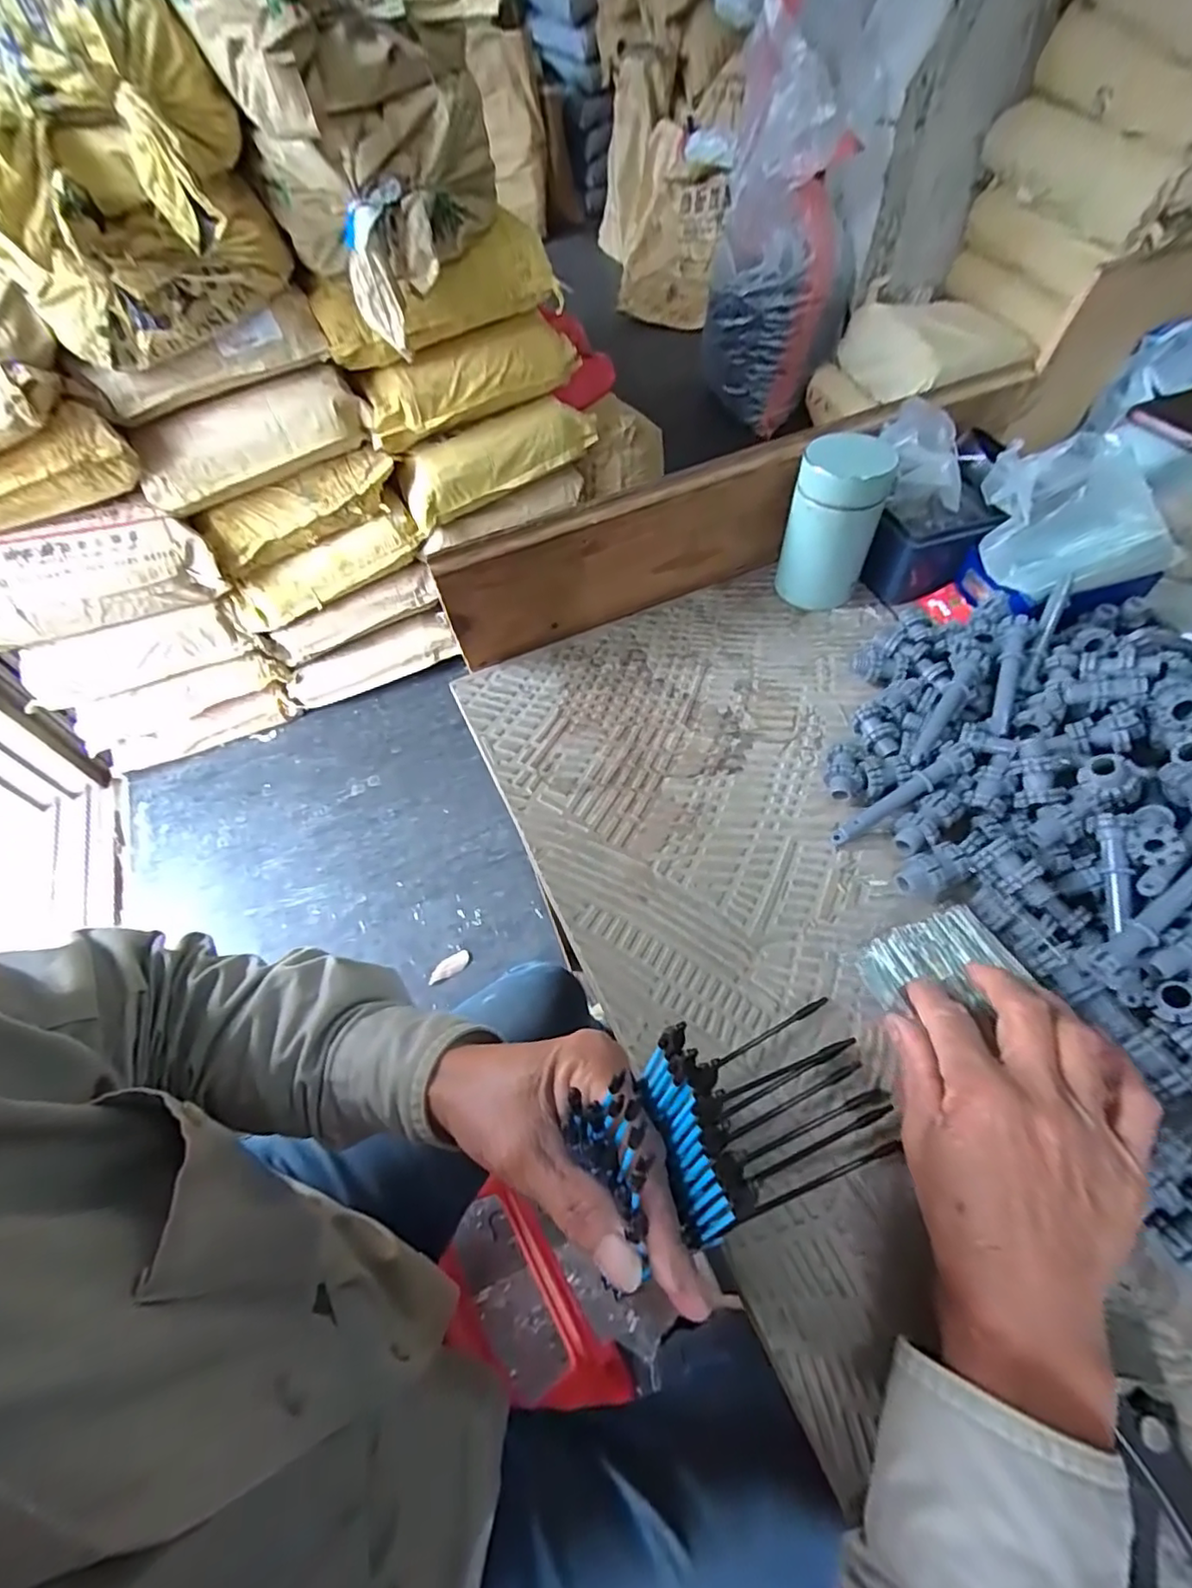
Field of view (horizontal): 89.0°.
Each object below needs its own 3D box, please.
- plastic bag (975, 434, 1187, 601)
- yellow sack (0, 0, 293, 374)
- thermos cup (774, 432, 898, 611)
[{"bbox_3d":[0.339,-0.199,0.431,0.121,0.057,0.095,-15,56,-5],"label":"plastic bag"},{"bbox_3d":[-0.622,-0.787,0.783,0.359,0.338,0.220,-31,59,-15],"label":"yellow sack"},{"bbox_3d":[0.186,-0.216,0.477,0.065,0.112,0.077,16,59,15],"label":"thermos cup"}]

